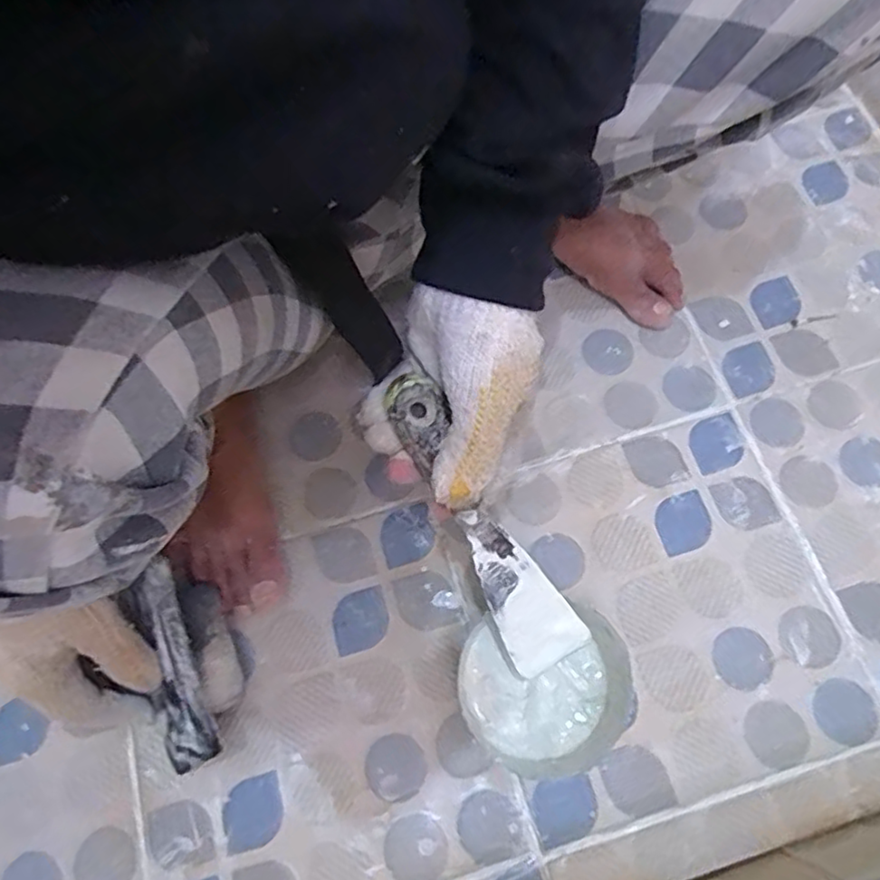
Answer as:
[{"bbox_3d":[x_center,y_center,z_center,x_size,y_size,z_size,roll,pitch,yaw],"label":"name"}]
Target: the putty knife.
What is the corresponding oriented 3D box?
[{"bbox_3d":[0.022,0.051,0.367,0.044,0.016,0.188,-33,104,-9],"label":"putty knife"}]

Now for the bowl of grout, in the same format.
[{"bbox_3d":[0.065,0.164,0.415,0.103,0.071,0.099,-1,71,2],"label":"bowl of grout"}]

